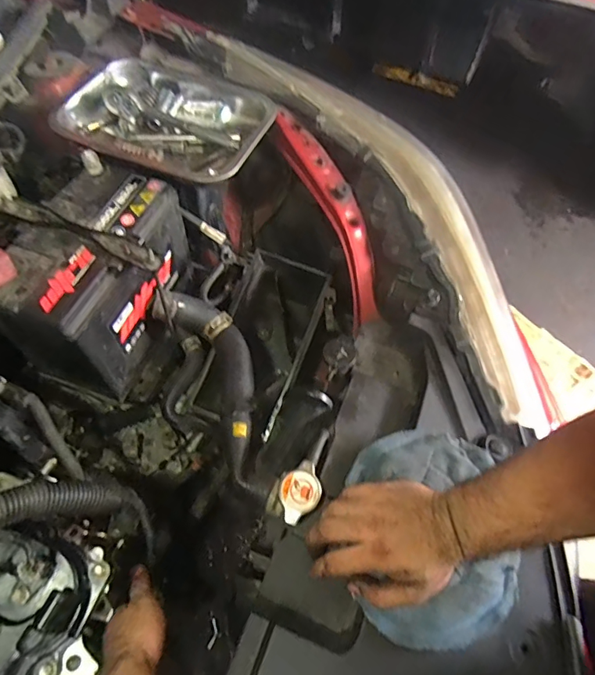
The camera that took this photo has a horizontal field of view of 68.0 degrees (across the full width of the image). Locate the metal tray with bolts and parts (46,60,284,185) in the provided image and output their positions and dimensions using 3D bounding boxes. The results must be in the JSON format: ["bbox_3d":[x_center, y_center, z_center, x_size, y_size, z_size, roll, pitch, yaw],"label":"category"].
[{"bbox_3d":[-0.170,-0.291,0.587,0.250,0.052,0.210,22,60,12],"label":"metal tray with bolts and parts"}]

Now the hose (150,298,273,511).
[{"bbox_3d":[-0.089,0.058,0.554,0.102,0.072,0.294,-26,62,-17],"label":"hose"}]

